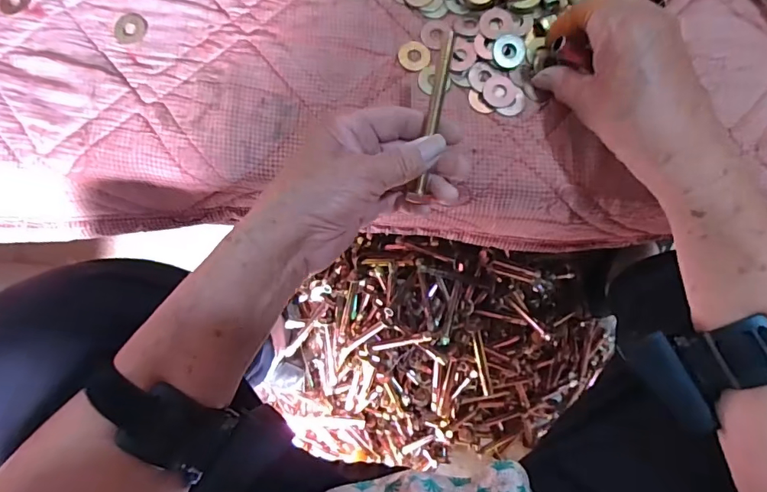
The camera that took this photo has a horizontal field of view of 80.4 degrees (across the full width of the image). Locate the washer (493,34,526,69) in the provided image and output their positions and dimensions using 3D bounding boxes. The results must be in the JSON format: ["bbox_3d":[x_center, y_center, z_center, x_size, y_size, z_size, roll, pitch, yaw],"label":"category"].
[{"bbox_3d":[0.094,-0.146,0.339,0.023,0.005,0.025,0,84,2],"label":"washer"}]

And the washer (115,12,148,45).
[{"bbox_3d":[-0.200,-0.171,0.357,0.023,0.004,0.026,25,85,4],"label":"washer"}]

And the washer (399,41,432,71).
[{"bbox_3d":[0.024,-0.146,0.348,0.023,0.004,0.025,0,84,2],"label":"washer"}]

